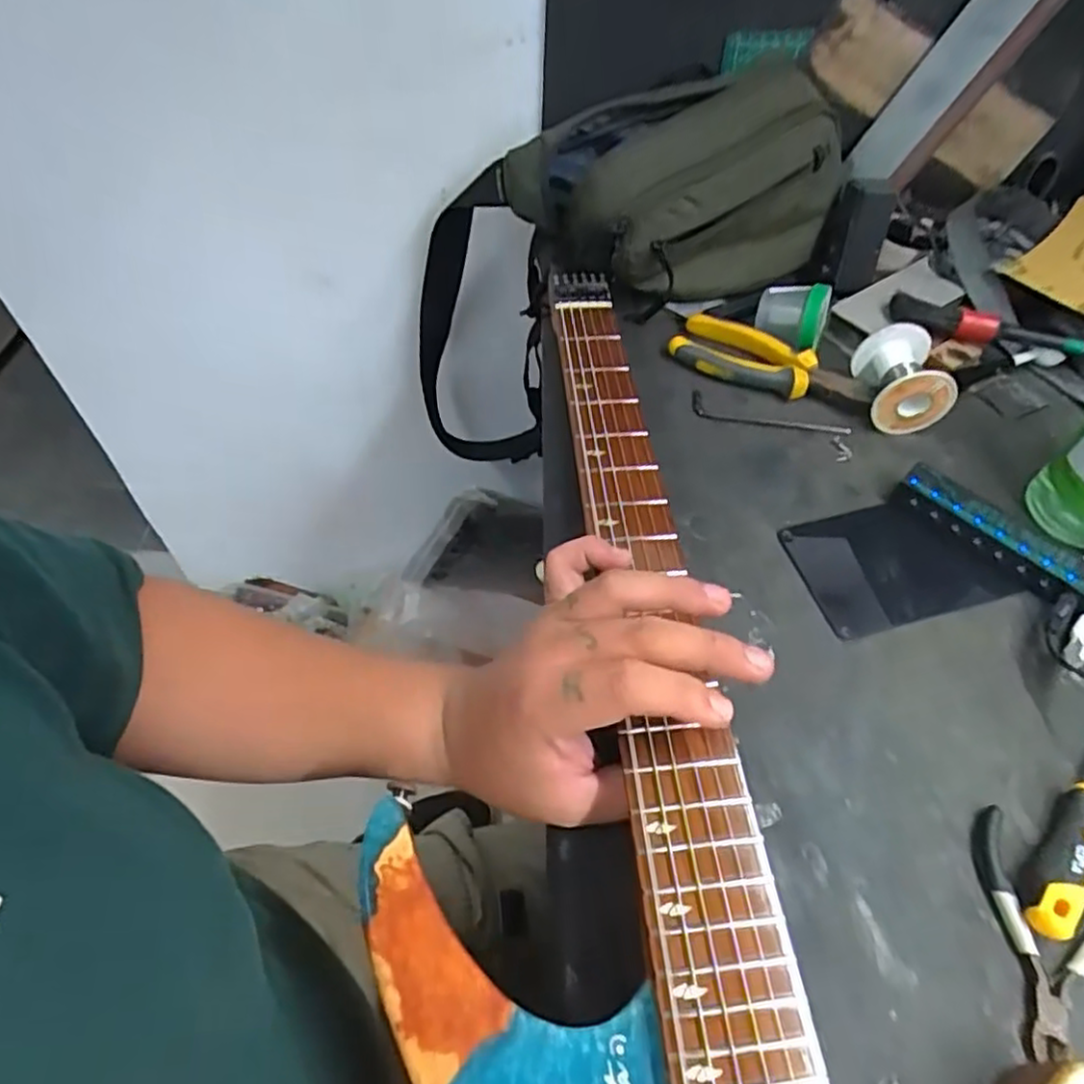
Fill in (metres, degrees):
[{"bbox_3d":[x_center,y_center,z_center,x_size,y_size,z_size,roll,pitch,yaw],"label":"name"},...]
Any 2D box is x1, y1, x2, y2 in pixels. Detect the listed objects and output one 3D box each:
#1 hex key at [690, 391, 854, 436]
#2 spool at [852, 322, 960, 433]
[{"bbox_3d":[0.163,-0.088,0.502,0.111,0.004,0.020,15,54,10],"label":"hex key"},{"bbox_3d":[0.258,-0.119,0.500,0.063,0.053,0.063,1,53,-1],"label":"spool"}]

